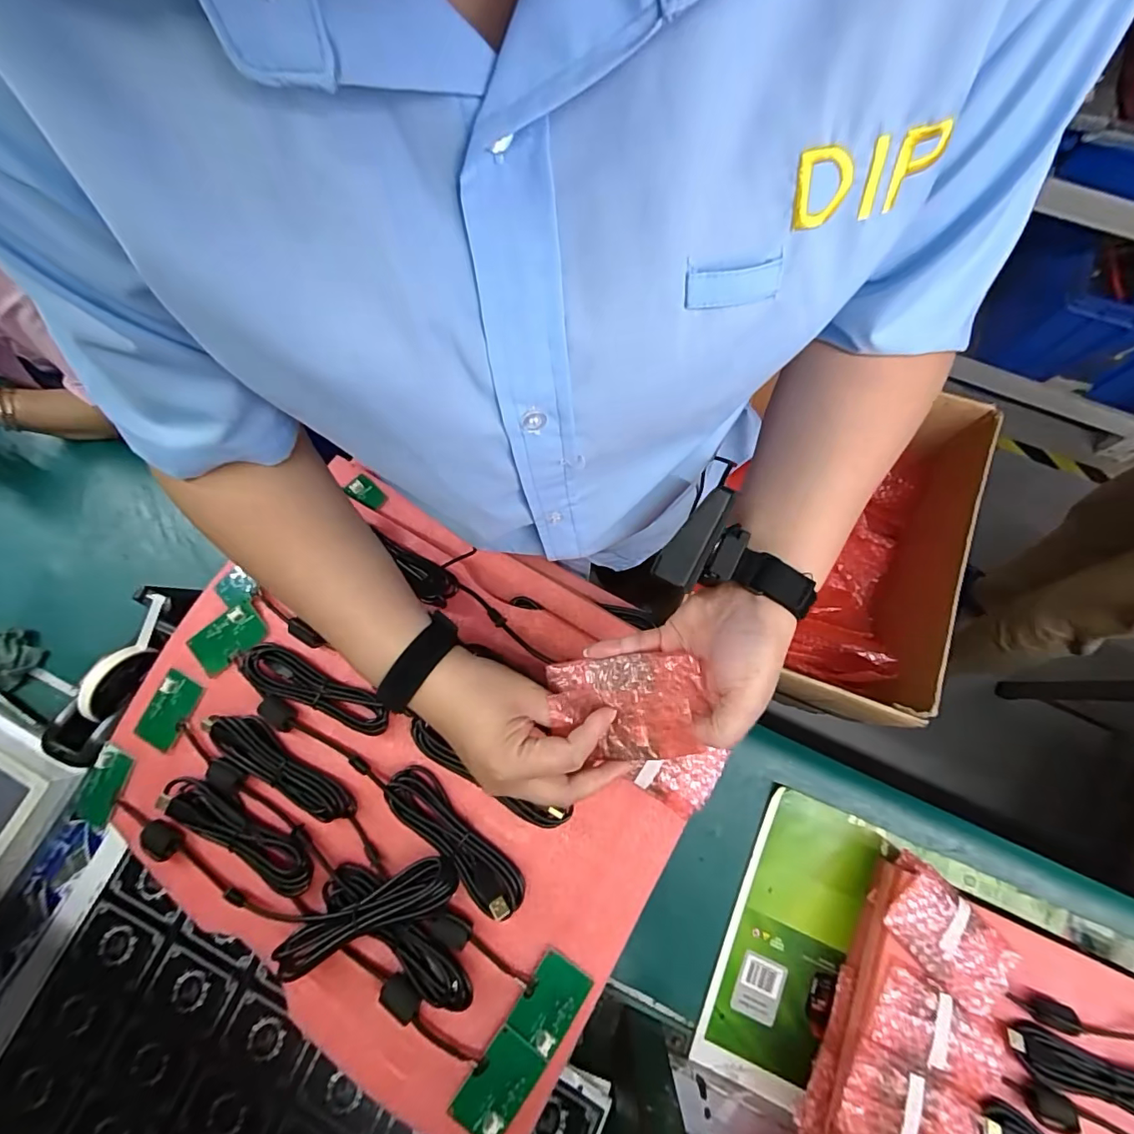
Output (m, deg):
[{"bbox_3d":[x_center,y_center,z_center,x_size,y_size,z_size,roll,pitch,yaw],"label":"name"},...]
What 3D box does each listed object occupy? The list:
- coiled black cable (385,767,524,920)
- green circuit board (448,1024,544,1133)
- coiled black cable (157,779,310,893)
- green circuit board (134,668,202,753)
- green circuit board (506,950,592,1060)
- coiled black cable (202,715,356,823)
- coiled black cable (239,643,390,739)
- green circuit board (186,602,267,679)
[{"bbox_3d":[-0.096,0.229,0.418,0.145,0.025,0.037,42,81,10],"label":"coiled black cable"},{"bbox_3d":[-0.054,0.399,0.380,0.043,0.004,0.067,38,80,10],"label":"green circuit board"},{"bbox_3d":[-0.288,0.230,0.429,0.155,0.017,0.039,28,79,8],"label":"coiled black cable"},{"bbox_3d":[-0.385,0.138,0.479,0.040,0.010,0.065,25,78,7],"label":"green circuit board"},{"bbox_3d":[-0.014,0.350,0.398,0.041,0.006,0.061,35,80,9],"label":"green circuit board"},{"bbox_3d":[-0.257,0.177,0.440,0.156,0.017,0.036,29,79,8],"label":"coiled black cable"},{"bbox_3d":[-0.241,0.112,0.461,0.161,0.018,0.040,24,78,7],"label":"coiled black cable"},{"bbox_3d":[-0.327,0.069,0.480,0.066,0.010,0.041,-40,79,-8],"label":"green circuit board"}]

